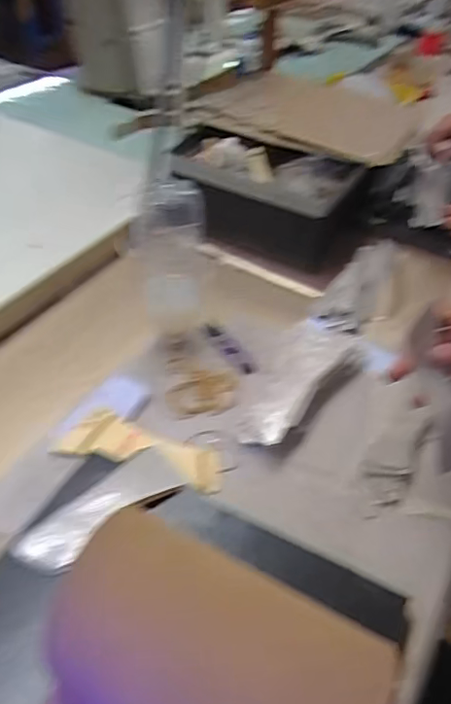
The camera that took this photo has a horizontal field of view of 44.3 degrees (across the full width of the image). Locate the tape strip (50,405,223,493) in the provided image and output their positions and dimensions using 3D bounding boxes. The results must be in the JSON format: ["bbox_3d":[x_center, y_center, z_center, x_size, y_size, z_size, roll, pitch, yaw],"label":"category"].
[{"bbox_3d":[-0.083,0.093,0.547,0.166,0.011,0.059,13,44,9],"label":"tape strip"}]

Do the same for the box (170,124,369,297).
[{"bbox_3d":[0.060,-0.218,0.807,0.257,0.121,0.168,21,46,17],"label":"box"}]

